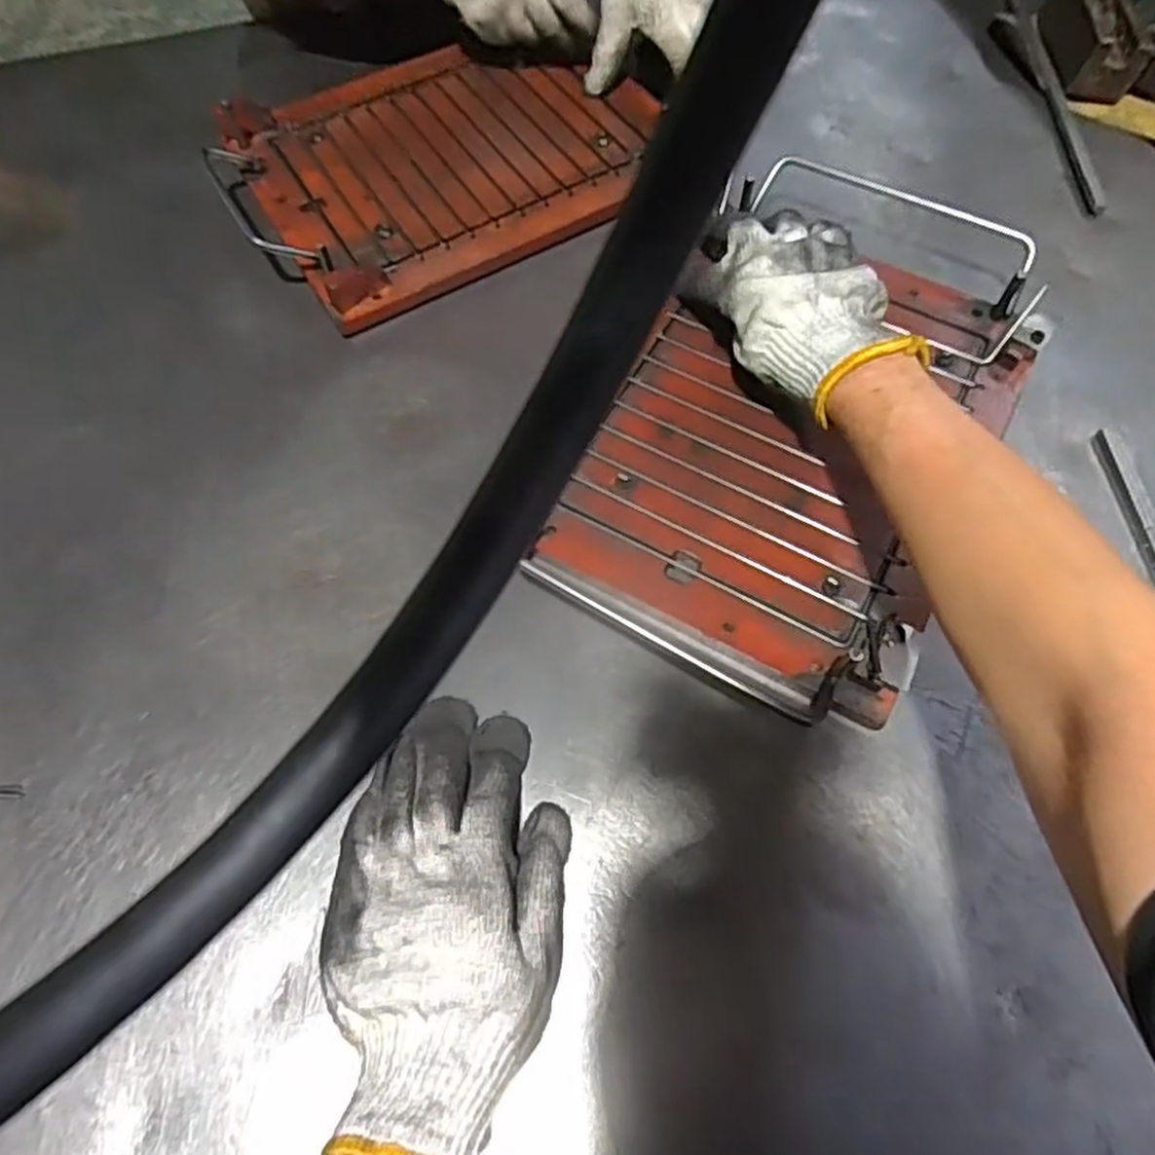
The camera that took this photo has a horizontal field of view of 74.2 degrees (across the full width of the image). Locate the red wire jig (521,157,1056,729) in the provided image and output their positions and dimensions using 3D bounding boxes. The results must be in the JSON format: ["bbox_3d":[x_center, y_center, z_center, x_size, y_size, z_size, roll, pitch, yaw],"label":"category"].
[{"bbox_3d":[0.138,-0.099,0.452,0.209,0.035,0.343,28,69,12],"label":"red wire jig"}]

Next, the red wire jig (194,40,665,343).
[{"bbox_3d":[-0.098,-0.321,0.571,0.309,0.035,0.237,-28,69,-12],"label":"red wire jig"}]

